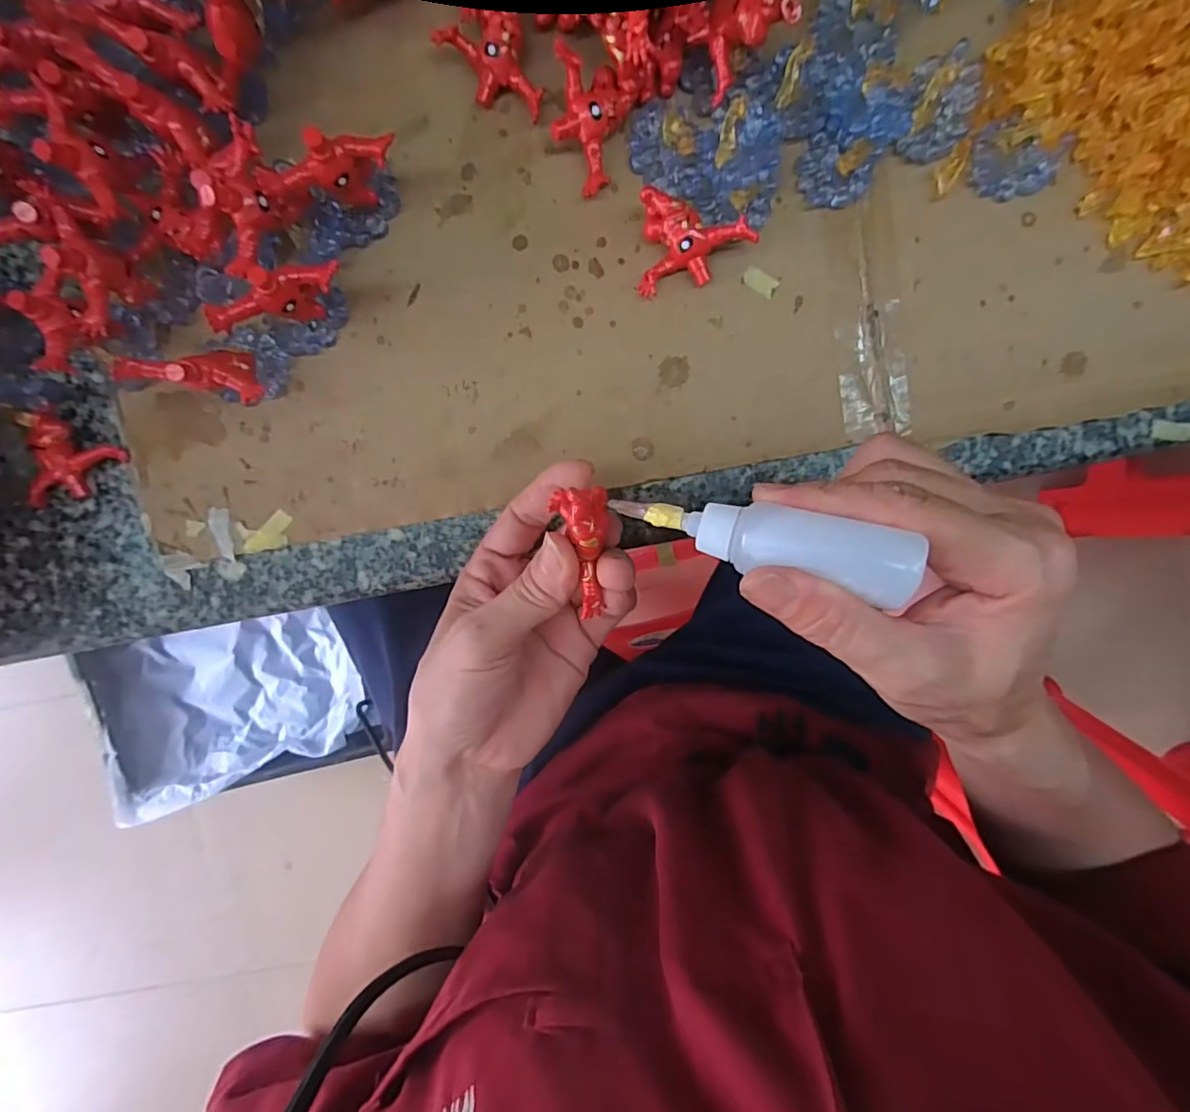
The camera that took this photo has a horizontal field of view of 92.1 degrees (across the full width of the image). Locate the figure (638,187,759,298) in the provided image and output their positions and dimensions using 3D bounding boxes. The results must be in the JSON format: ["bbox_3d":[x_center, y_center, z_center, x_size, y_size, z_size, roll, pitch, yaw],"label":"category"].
[{"bbox_3d":[0.042,-0.131,0.242,0.045,0.017,0.036,1,98,1],"label":"figure"}]

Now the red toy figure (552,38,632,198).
[{"bbox_3d":[-0.002,-0.176,0.233,0.031,0.026,0.045,-1,98,2],"label":"red toy figure"}]

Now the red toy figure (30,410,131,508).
[{"bbox_3d":[-0.247,-0.038,0.263,0.027,0.023,0.045,39,97,-4],"label":"red toy figure"}]

